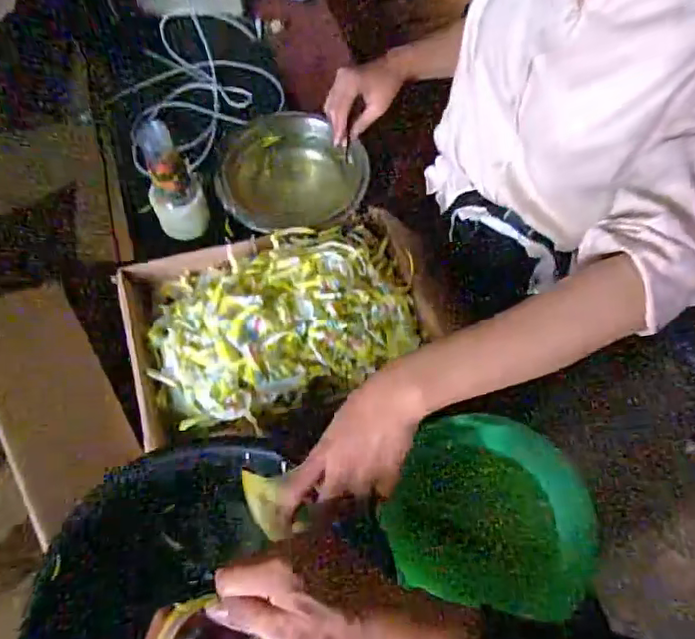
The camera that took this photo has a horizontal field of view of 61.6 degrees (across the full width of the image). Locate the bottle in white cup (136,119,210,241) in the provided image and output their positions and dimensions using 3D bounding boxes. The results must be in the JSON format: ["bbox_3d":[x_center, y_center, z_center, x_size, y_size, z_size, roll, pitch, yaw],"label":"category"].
[{"bbox_3d":[-0.250,-0.196,0.829,0.076,0.169,0.084,-18,64,-12],"label":"bottle in white cup"}]

